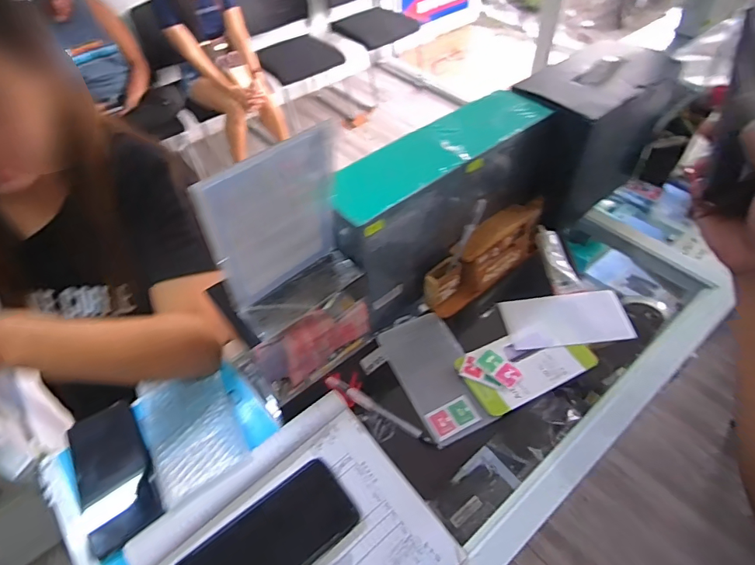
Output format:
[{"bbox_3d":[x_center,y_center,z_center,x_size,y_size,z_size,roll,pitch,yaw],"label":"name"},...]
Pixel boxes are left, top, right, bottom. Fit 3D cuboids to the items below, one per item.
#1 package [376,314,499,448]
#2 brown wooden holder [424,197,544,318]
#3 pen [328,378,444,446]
[{"bbox_3d":[0.073,0.112,0.568,0.088,0.009,0.168,-22,48,-10],"label":"package"},{"bbox_3d":[0.162,-0.044,0.642,0.233,0.090,0.056,-37,57,-25],"label":"brown wooden holder"},{"bbox_3d":[0.002,0.149,0.533,0.154,0.015,0.015,28,57,24],"label":"pen"}]

